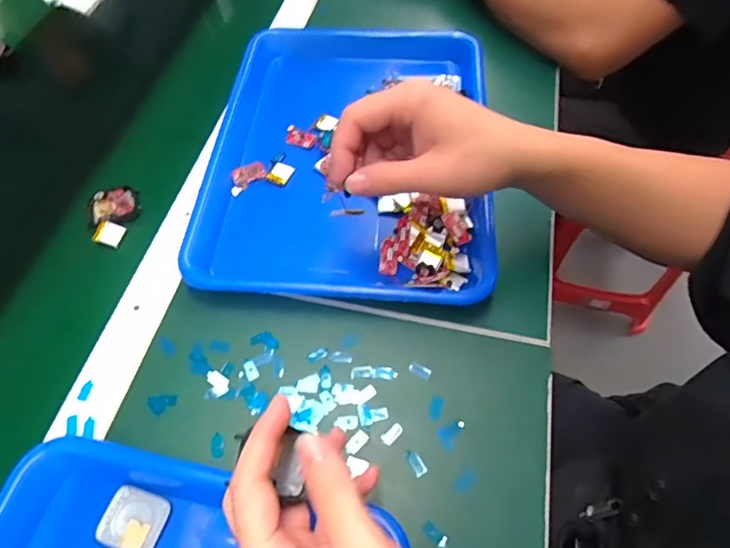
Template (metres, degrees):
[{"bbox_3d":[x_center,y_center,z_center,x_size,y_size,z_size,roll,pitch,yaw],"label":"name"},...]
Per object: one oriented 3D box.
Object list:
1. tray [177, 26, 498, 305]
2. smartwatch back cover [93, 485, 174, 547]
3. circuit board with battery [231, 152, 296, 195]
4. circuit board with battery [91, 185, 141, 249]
[{"bbox_3d":[-0.014,-0.119,0.459,0.248,0.033,0.322,3,59,4],"label":"tray"},{"bbox_3d":[-0.144,0.154,0.304,0.038,0.007,0.034,16,61,11],"label":"smartwatch back cover"},{"bbox_3d":[-0.097,-0.094,0.451,0.059,0.010,0.038,-21,61,-10],"label":"circuit board with battery"},{"bbox_3d":[-0.226,-0.053,0.442,0.043,0.011,0.059,-19,61,-9],"label":"circuit board with battery"}]

